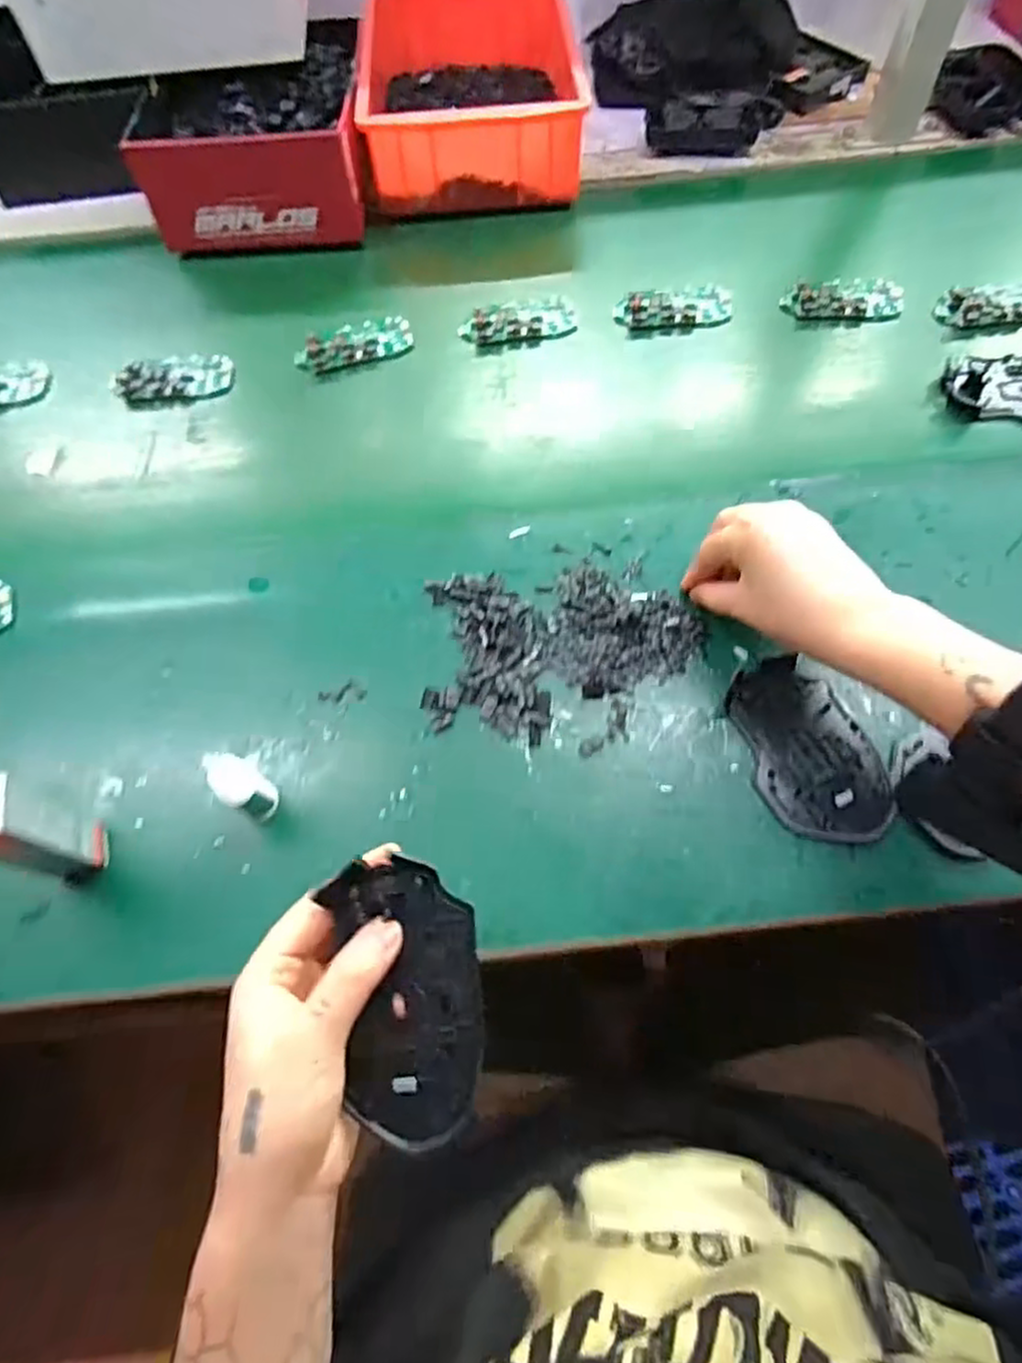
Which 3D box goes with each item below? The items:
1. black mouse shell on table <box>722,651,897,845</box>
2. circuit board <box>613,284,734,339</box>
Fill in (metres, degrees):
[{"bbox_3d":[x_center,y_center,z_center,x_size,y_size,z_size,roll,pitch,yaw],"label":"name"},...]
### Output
[{"bbox_3d":[0.178,0.039,0.427,0.071,0.011,0.113,-11,67,-4],"label":"black mouse shell on table"},{"bbox_3d":[0.143,-0.319,0.614,0.100,0.012,0.050,-10,67,-3],"label":"circuit board"}]

